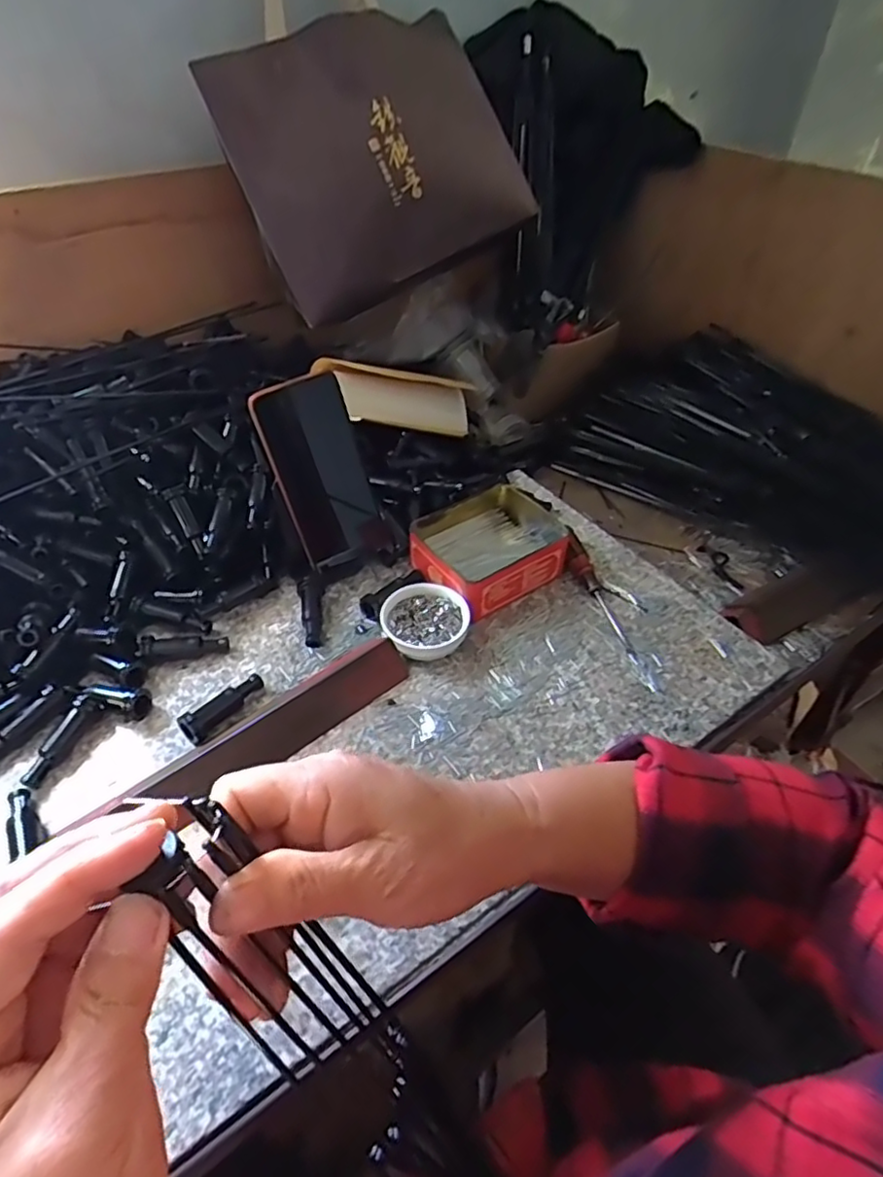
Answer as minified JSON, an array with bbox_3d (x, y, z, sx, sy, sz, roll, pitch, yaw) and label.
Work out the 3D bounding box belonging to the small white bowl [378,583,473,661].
[{"bbox_3d":[-0.013,0.029,0.525,0.071,0.026,0.067,1,45,-1],"label":"small white bowl"}]

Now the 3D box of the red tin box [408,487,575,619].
[{"bbox_3d":[0.043,-0.039,0.580,0.131,0.042,0.113,-31,53,-28],"label":"red tin box"}]

